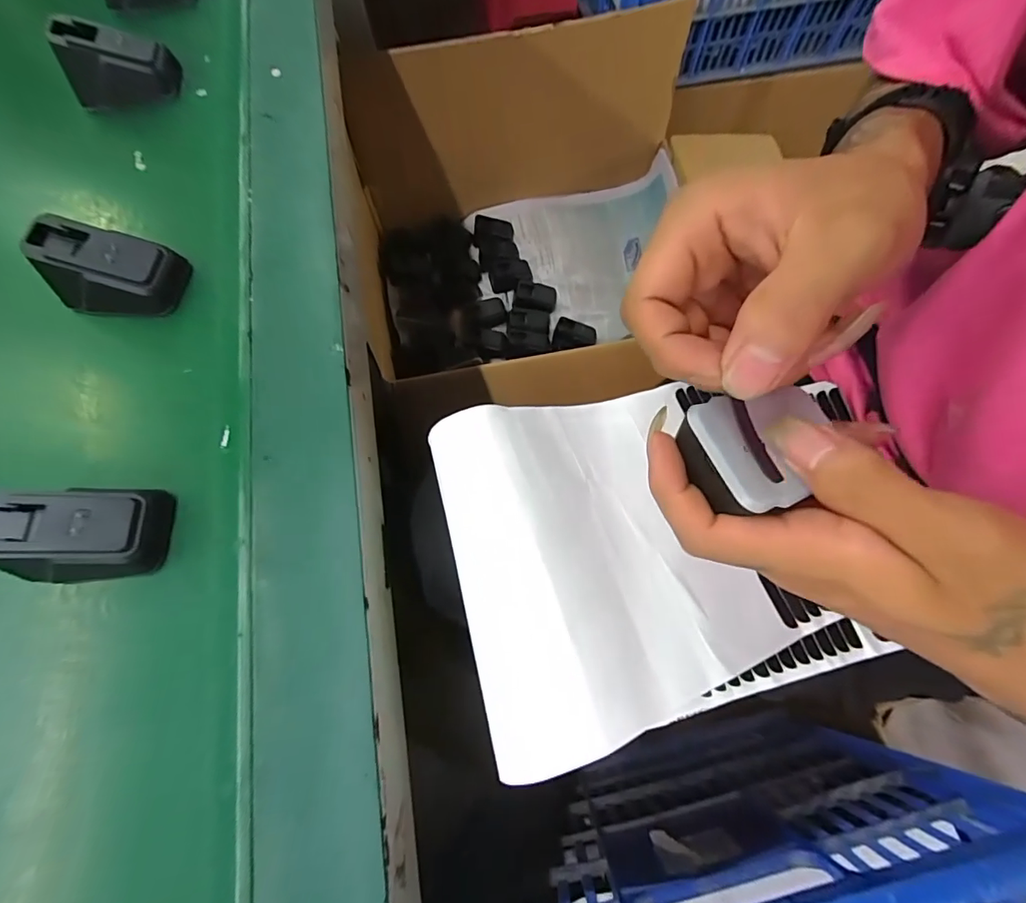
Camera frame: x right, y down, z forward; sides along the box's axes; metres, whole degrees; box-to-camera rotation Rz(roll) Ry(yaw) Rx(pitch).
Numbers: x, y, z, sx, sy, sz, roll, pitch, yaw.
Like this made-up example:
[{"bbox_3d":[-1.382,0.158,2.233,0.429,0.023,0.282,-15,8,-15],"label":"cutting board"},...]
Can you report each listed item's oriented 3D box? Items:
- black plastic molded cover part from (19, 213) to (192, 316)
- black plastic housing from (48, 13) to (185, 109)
[{"bbox_3d":[-0.233,-0.105,0.269,0.064,0.038,0.038,0,71,1],"label":"black plastic molded cover part"},{"bbox_3d":[-0.278,-0.277,0.333,0.073,0.040,0.030,-8,71,-1],"label":"black plastic housing"}]

